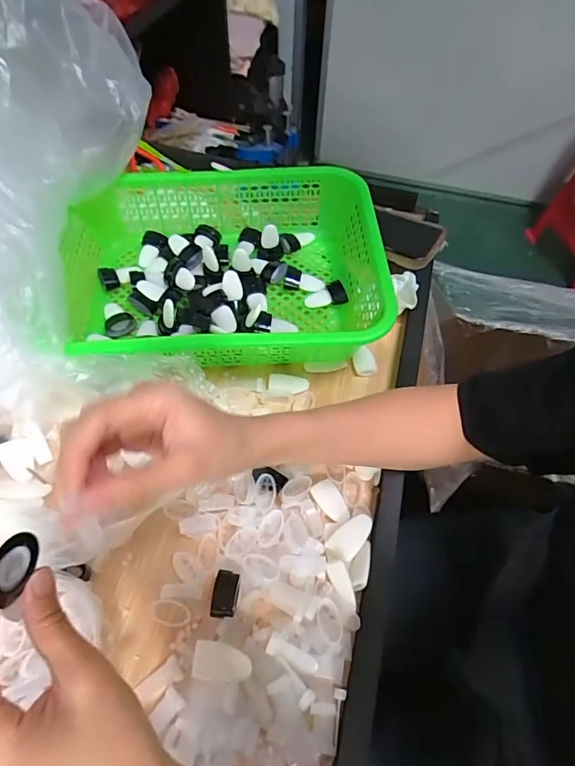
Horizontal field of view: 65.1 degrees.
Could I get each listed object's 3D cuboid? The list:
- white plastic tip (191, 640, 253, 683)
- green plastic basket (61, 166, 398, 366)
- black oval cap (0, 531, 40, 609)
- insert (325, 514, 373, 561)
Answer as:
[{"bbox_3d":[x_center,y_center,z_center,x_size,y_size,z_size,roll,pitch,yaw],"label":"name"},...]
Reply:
[{"bbox_3d":[-0.048,0.204,0.329,0.043,0.004,0.024,2,63,11],"label":"white plastic tip"},{"bbox_3d":[-0.073,-0.122,0.511,0.344,0.090,0.260,-3,56,-4],"label":"green plastic basket"},{"bbox_3d":[-0.142,0.096,0.233,0.018,0.010,0.034,21,42,-22],"label":"black oval cap"},{"bbox_3d":[0.054,0.130,0.383,0.024,0.008,0.043,37,62,21],"label":"insert"}]

